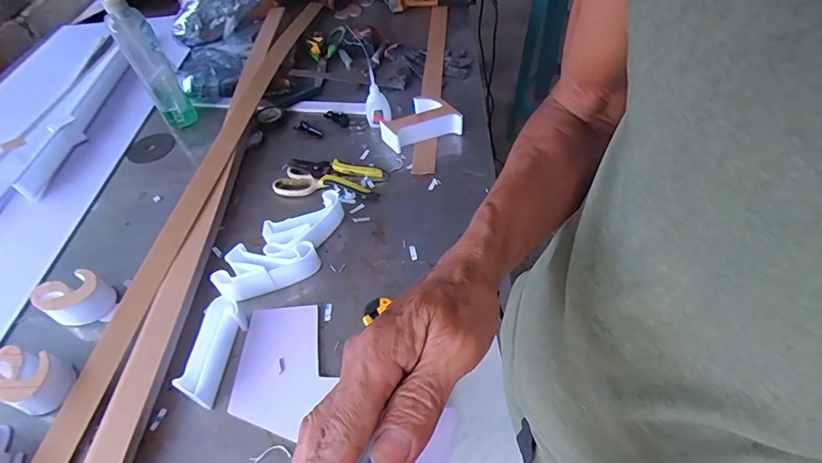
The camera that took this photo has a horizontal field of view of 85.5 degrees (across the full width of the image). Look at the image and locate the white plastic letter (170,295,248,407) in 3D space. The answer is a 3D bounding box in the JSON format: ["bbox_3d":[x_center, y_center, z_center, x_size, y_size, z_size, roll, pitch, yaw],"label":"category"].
[{"bbox_3d":[-0.239,0.139,0.543,0.034,0.043,0.129,4,50,10],"label":"white plastic letter"}]

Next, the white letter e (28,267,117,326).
[{"bbox_3d":[-0.462,0.088,0.610,0.072,0.040,0.070,-3,49,4],"label":"white letter e"}]

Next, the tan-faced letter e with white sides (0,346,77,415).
[{"bbox_3d":[-0.462,0.175,0.537,0.094,0.042,0.063,18,54,21],"label":"tan-faced letter e with white sides"}]

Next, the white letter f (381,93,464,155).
[{"bbox_3d":[0.014,-0.197,0.806,0.134,0.046,0.086,-18,50,-9],"label":"white letter f"}]

